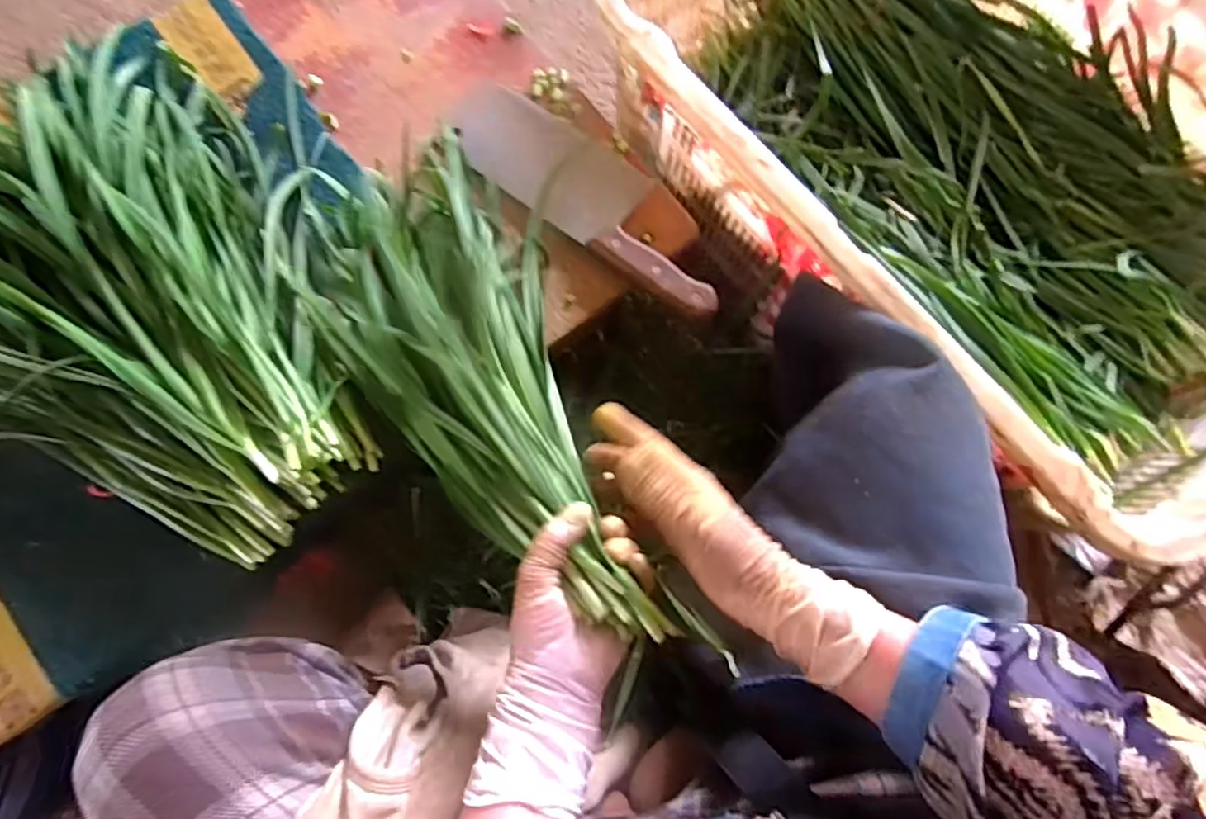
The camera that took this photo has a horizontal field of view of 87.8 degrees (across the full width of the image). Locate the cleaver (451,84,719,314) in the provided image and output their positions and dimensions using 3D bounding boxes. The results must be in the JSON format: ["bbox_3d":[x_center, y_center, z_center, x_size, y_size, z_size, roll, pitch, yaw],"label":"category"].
[{"bbox_3d":[-0.014,-0.188,0.548,0.290,0.029,0.080,39,81,8],"label":"cleaver"}]

